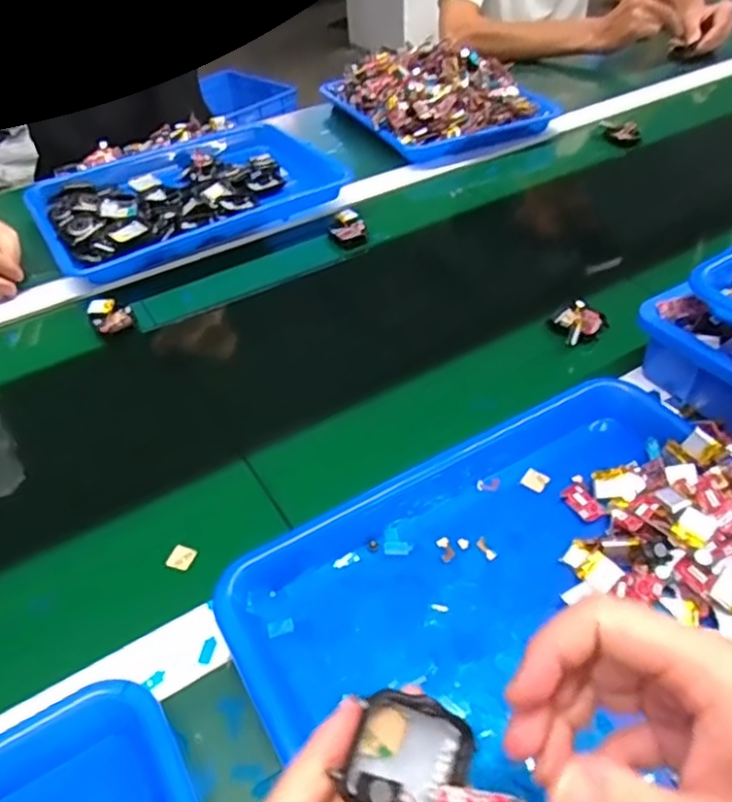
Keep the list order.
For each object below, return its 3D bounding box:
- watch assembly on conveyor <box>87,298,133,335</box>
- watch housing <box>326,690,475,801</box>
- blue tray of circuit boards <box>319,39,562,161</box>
[{"bbox_3d":[-0.247,-0.083,0.618,0.036,0.017,0.038,-23,47,-18],"label":"watch assembly on conveyor"},{"bbox_3d":[0.015,0.120,0.217,0.041,0.012,0.035,30,72,-8],"label":"watch housing"},{"bbox_3d":[0.099,-0.455,0.932,0.242,0.075,0.287,-20,47,-16],"label":"blue tray of circuit boards"}]

